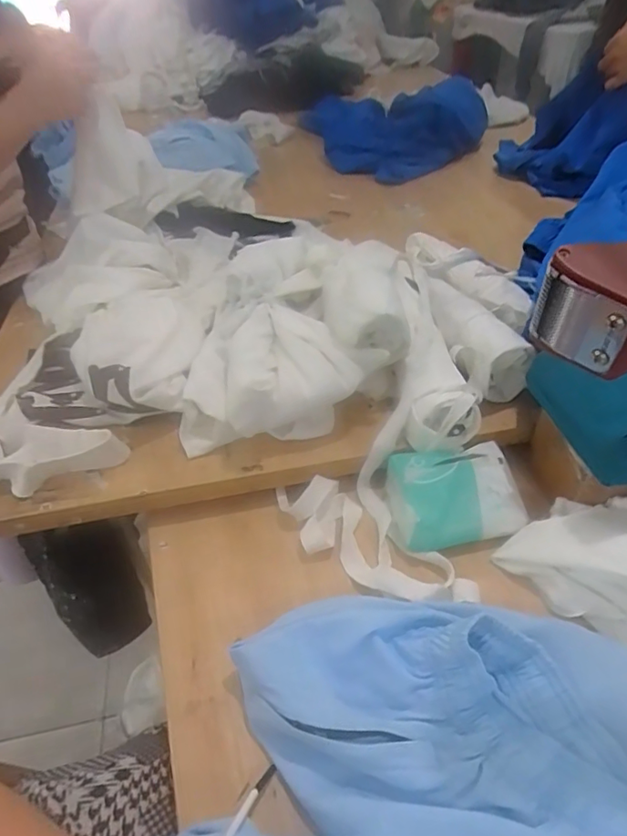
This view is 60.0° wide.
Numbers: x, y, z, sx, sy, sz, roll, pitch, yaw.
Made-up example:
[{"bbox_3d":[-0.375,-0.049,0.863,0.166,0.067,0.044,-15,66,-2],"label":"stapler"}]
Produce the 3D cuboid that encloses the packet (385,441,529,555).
[{"bbox_3d":[0.140,0.072,0.543,0.130,0.067,0.093,-6,42,-1],"label":"packet"}]

